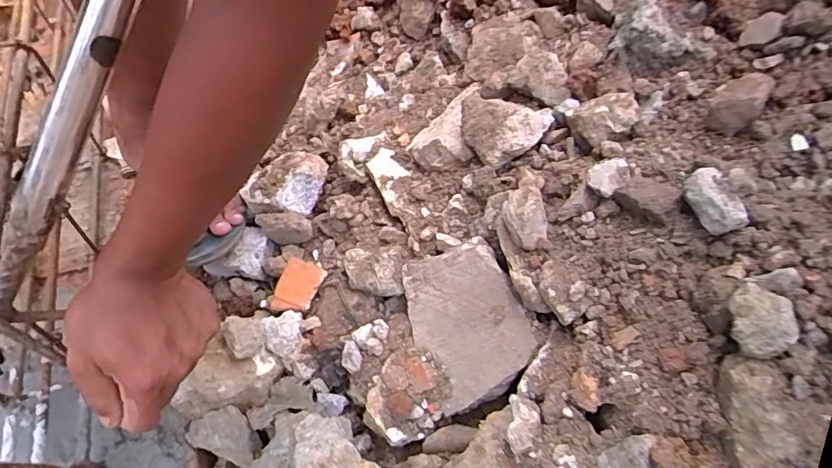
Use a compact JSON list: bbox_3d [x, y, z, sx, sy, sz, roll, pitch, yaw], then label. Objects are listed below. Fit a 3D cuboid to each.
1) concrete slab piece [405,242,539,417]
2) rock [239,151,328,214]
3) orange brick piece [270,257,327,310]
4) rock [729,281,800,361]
[{"bbox_3d":[0.048,0.077,0.473,0.102,0.030,0.138,-32,64,19],"label":"concrete slab piece"},{"bbox_3d":[-0.145,-0.054,0.592,0.095,0.047,0.056,-33,66,-22],"label":"rock"},{"bbox_3d":[-0.131,0.059,0.574,0.043,0.010,0.061,21,76,0],"label":"orange brick piece"},{"bbox_3d":[0.209,0.053,0.314,0.032,0.024,0.040,-25,63,-19],"label":"rock"}]

